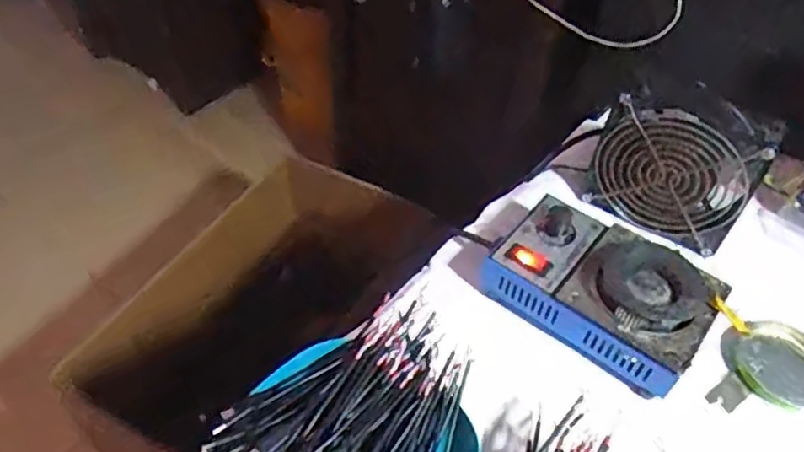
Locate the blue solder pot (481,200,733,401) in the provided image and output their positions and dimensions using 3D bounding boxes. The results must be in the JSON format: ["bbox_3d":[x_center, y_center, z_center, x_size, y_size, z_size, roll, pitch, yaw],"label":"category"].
[{"bbox_3d":[0.144,0.044,0.487,0.151,0.060,0.101,32,54,23],"label":"blue solder pot"}]

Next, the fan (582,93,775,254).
[{"bbox_3d":[0.212,-0.039,0.529,0.116,0.108,0.028,23,51,16],"label":"fan"}]

